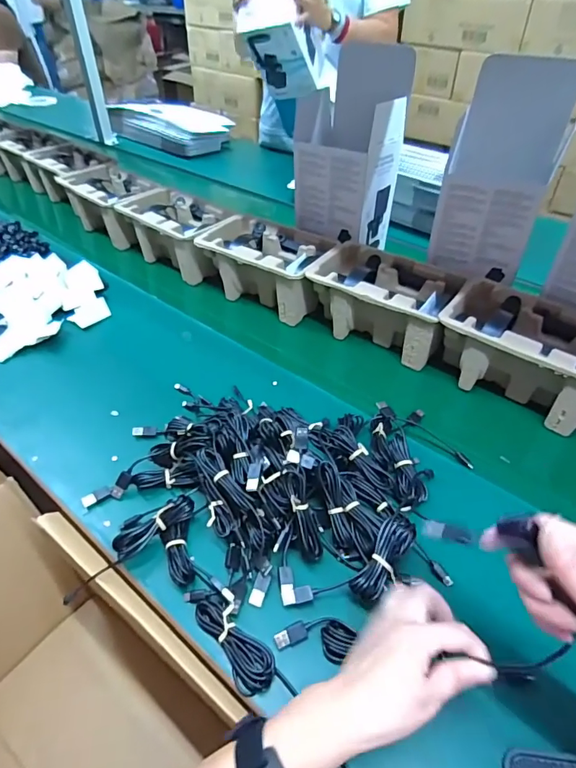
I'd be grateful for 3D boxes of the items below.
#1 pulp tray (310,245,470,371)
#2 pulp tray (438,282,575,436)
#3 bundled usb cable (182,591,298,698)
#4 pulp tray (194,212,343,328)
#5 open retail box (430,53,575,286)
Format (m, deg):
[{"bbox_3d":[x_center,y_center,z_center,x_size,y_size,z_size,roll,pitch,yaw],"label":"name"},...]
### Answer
[{"bbox_3d":[0.155,-0.130,0.741,0.224,0.105,0.138,24,45,26],"label":"pulp tray"},{"bbox_3d":[0.336,-0.043,0.647,0.225,0.105,0.142,25,45,27],"label":"pulp tray"},{"bbox_3d":[-0.050,0.233,0.414,0.035,0.024,0.125,-29,48,-31],"label":"bundled usb cable"},{"bbox_3d":[-0.036,-0.210,0.830,0.233,0.108,0.150,19,43,21],"label":"pulp tray"},{"bbox_3d":[0.332,-0.329,0.711,0.151,0.267,0.113,23,44,25],"label":"open retail box"}]

